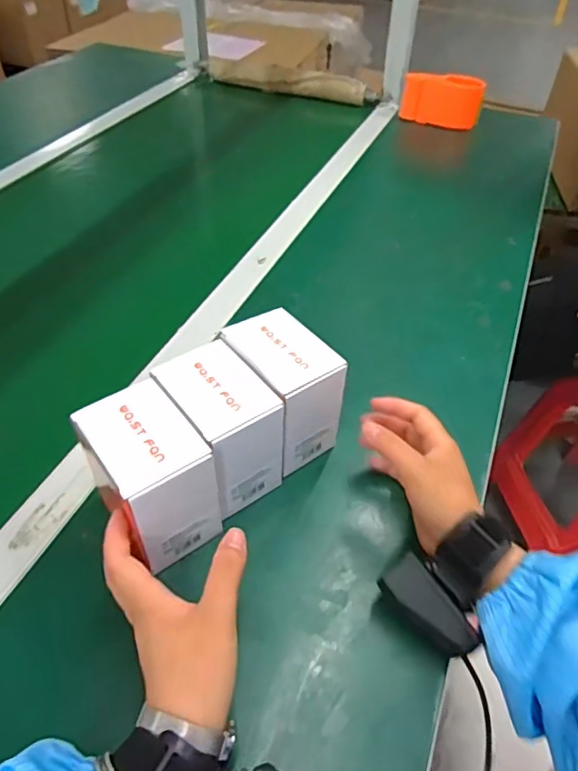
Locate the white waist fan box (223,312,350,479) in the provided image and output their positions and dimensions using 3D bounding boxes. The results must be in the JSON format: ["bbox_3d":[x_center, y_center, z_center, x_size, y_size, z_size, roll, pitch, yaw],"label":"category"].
[{"bbox_3d":[-0.003,0.004,0.455,0.065,0.093,0.095,-25,52,-25],"label":"white waist fan box"}]

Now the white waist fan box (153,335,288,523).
[{"bbox_3d":[-0.053,0.034,0.428,0.064,0.094,0.088,-28,53,-27],"label":"white waist fan box"}]

